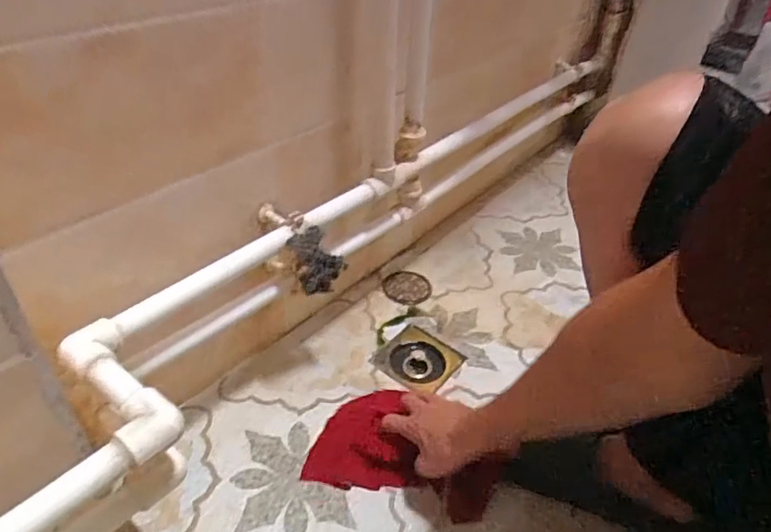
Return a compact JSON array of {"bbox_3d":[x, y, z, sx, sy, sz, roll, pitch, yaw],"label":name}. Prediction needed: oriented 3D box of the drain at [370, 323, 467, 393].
[{"bbox_3d":[0.046,0.137,0.771,0.101,0.023,0.102,30,45,29],"label":"drain"}]

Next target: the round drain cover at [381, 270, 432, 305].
[{"bbox_3d":[0.035,0.034,0.882,0.079,0.009,0.074,0,38,-5],"label":"round drain cover"}]

